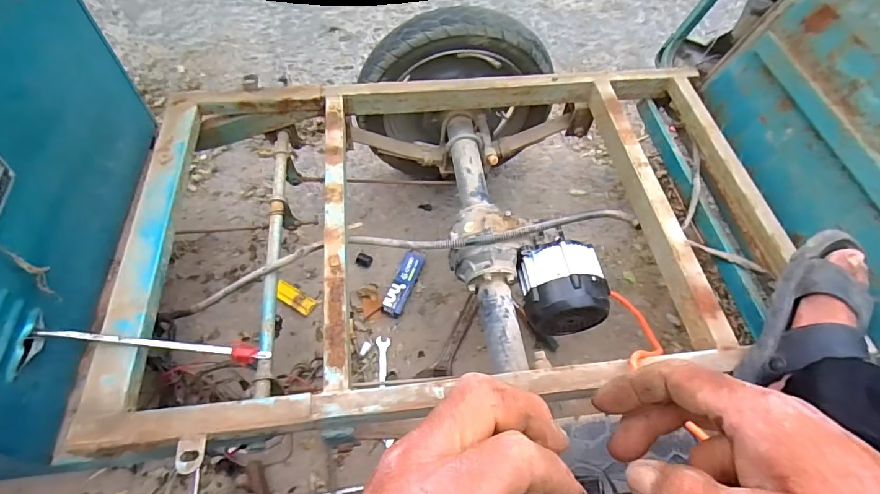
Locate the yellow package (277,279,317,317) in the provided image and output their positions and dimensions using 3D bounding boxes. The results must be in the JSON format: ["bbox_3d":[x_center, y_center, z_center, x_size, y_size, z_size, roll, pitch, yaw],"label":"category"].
[{"bbox_3d":[-0.317,0.111,0.995,0.093,0.022,0.043,37,60,-6],"label":"yellow package"}]

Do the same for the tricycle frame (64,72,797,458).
[{"bbox_3d":[0.044,-0.053,0.734,1.039,0.080,0.599,-5,57,-7],"label":"tricycle frame"}]

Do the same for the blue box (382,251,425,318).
[{"bbox_3d":[-0.078,0.075,1.014,0.052,0.034,0.167,16,57,7],"label":"blue box"}]

